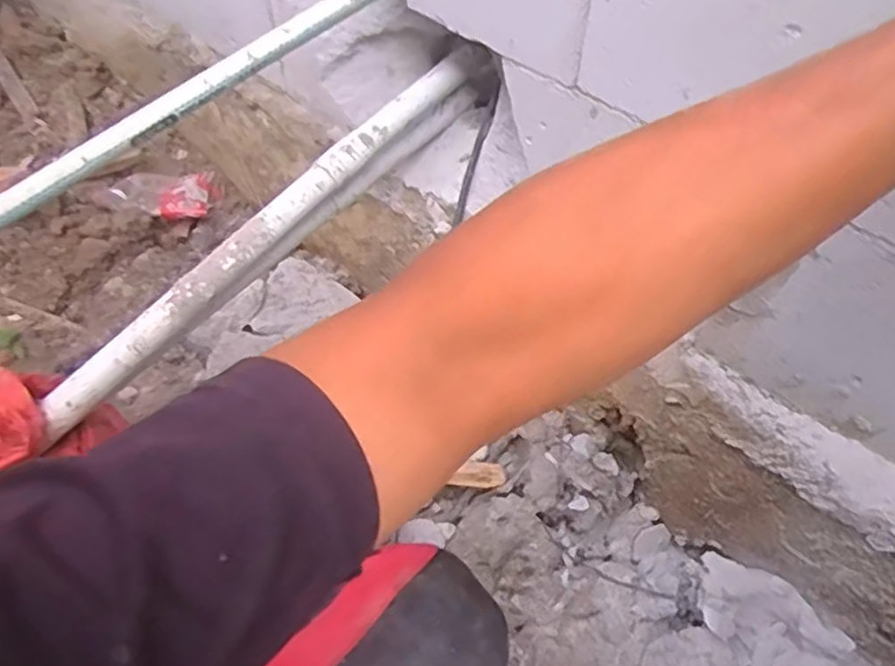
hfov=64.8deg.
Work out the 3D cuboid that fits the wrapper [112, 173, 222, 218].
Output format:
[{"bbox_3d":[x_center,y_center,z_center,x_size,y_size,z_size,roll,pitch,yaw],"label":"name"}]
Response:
[{"bbox_3d":[-0.457,-0.223,1.140,0.172,0.032,0.104,17,53,13],"label":"wrapper"}]

